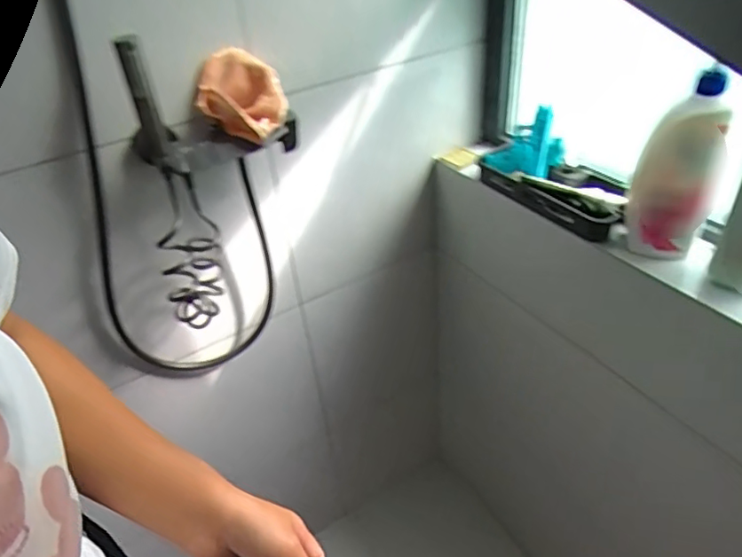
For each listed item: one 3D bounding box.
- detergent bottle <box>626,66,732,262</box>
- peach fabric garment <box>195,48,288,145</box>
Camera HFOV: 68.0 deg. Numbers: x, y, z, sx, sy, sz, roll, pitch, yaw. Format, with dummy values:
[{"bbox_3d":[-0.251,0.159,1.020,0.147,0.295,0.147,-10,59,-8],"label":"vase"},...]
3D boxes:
[{"bbox_3d":[0.387,-0.138,0.700,0.099,0.214,0.093,15,42,25],"label":"detergent bottle"},{"bbox_3d":[-0.174,-0.244,0.738,0.112,0.085,0.115,-11,38,-6],"label":"peach fabric garment"}]

